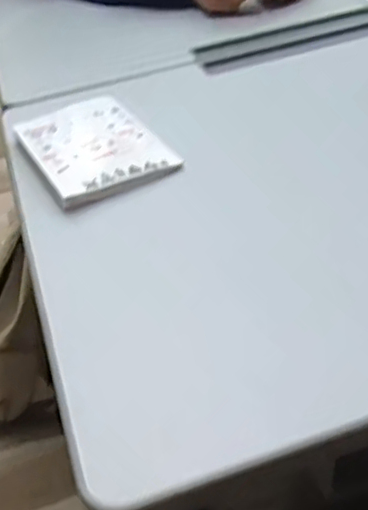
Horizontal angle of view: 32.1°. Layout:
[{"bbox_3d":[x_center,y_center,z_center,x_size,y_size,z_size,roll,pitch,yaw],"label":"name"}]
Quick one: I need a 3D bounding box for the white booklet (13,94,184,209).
[{"bbox_3d":[-0.087,-0.106,0.596,0.111,0.015,0.166,-23,41,-18],"label":"white booklet"}]

